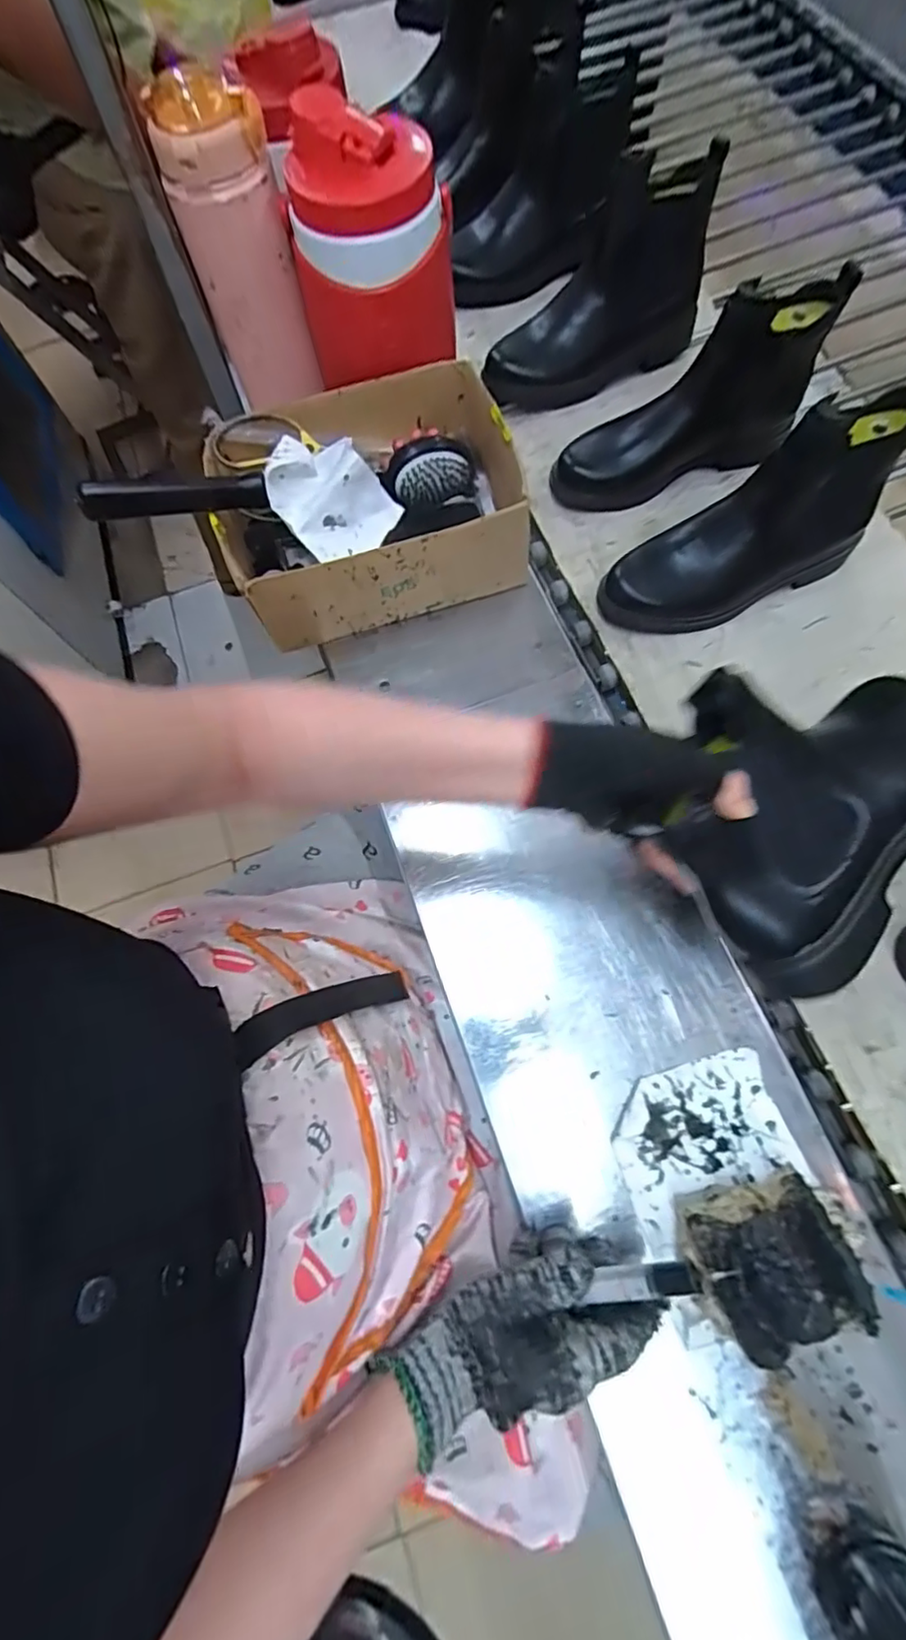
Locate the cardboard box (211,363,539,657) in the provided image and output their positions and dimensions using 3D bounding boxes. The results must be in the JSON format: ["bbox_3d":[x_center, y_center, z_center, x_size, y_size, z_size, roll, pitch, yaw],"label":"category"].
[{"bbox_3d":[-0.081,-0.311,0.583,0.275,0.112,0.203,-17,69,4],"label":"cardboard box"}]

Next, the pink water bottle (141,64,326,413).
[{"bbox_3d":[-0.204,-0.538,0.579,0.103,0.230,0.090,-27,69,0],"label":"pink water bottle"}]

